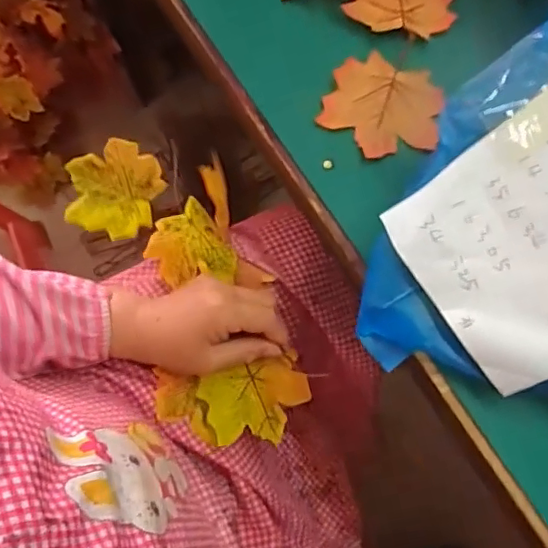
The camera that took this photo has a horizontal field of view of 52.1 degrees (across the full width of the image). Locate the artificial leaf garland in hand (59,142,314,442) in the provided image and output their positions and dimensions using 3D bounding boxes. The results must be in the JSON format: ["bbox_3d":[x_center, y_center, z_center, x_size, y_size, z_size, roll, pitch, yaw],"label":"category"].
[{"bbox_3d":[-0.072,0.010,0.490,0.129,0.029,0.284,-26,82,-6],"label":"artificial leaf garland in hand"}]

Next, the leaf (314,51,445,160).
[{"bbox_3d":[0.083,-0.125,0.425,0.086,0.013,0.075,20,74,8],"label":"leaf"}]

